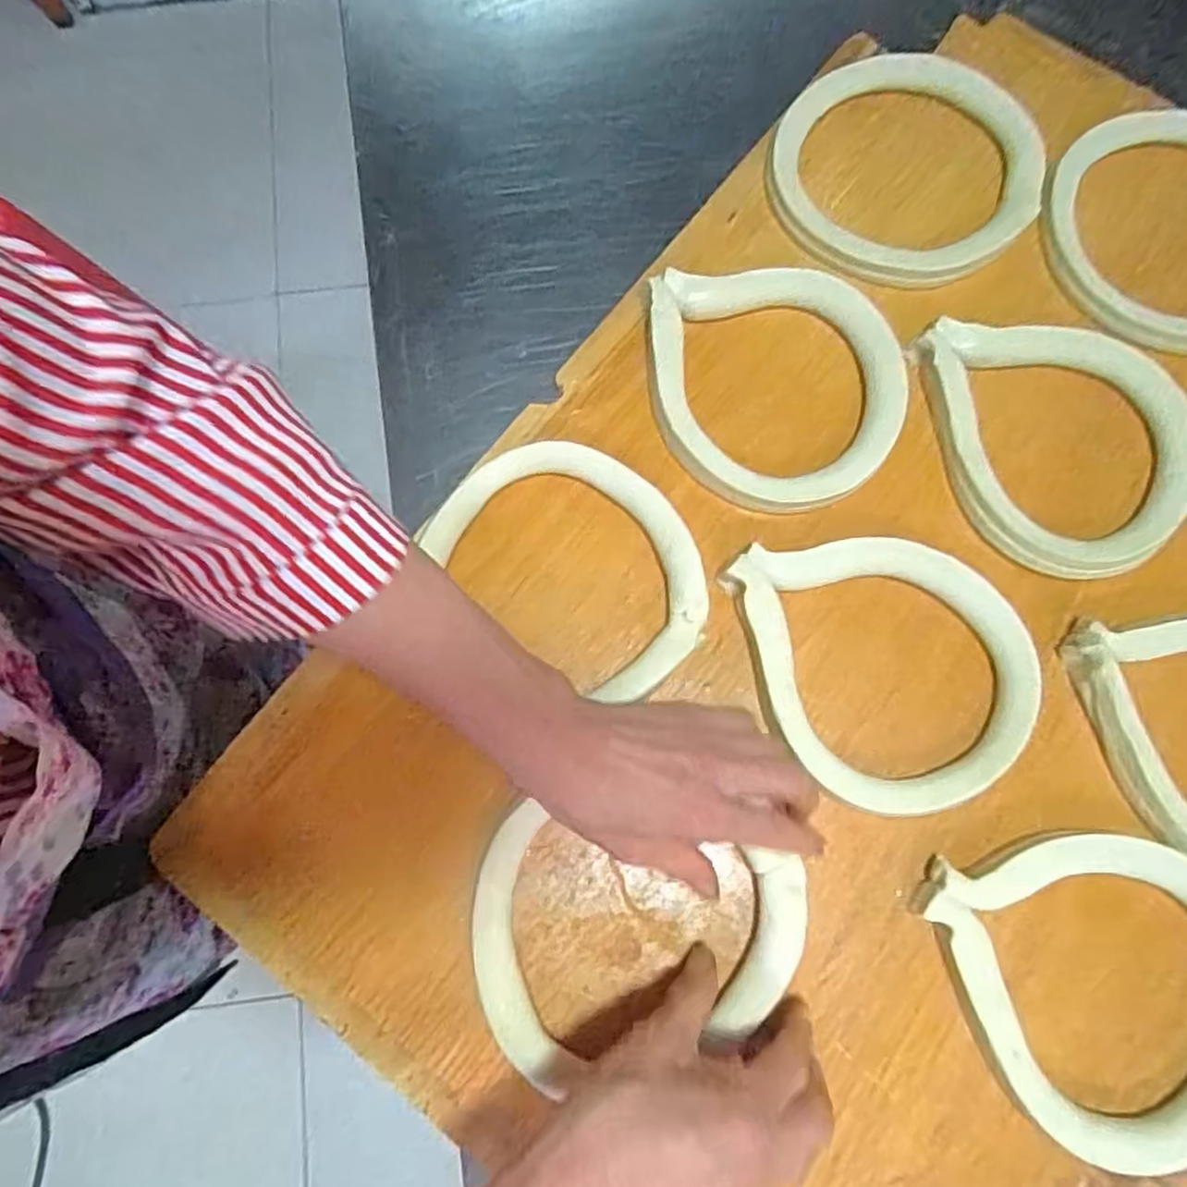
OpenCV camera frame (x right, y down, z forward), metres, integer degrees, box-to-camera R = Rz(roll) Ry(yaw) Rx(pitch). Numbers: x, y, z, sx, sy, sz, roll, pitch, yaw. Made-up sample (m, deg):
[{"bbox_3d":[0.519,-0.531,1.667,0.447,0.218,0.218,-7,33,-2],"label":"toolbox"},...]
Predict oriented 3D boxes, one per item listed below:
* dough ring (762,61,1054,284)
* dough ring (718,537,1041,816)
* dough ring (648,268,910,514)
[{"bbox_3d":[0.203,-0.287,0.491,0.169,0.018,0.167,0,77,-1],"label":"dough ring"},{"bbox_3d":[0.168,0.043,0.417,0.162,0.021,0.151,0,77,-1],"label":"dough ring"},{"bbox_3d":[0.114,-0.127,0.454,0.152,0.024,0.153,0,77,-1],"label":"dough ring"}]

